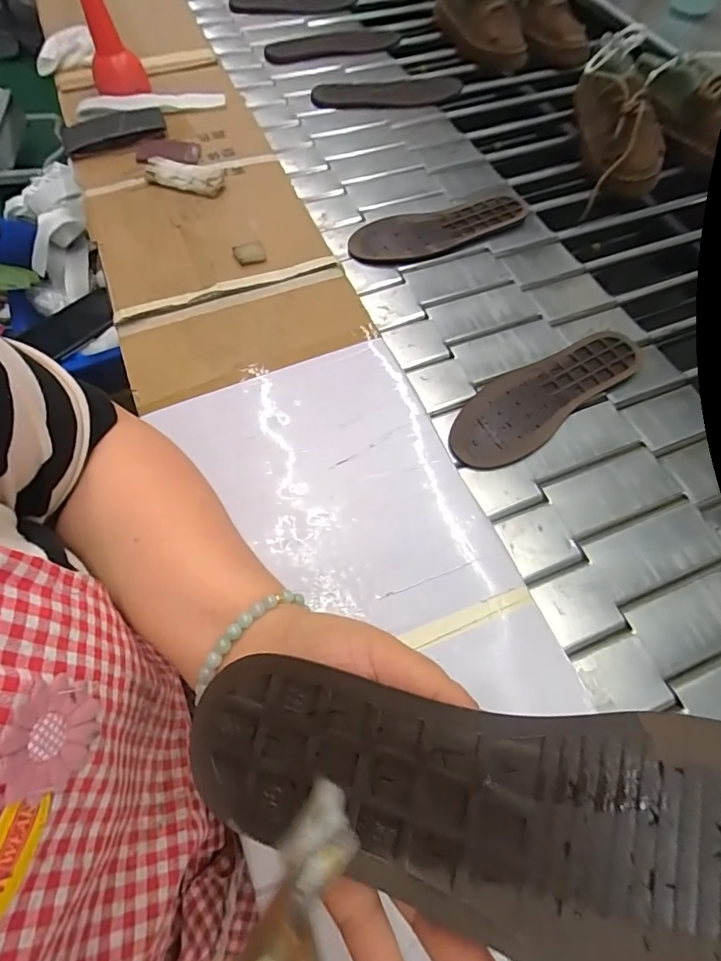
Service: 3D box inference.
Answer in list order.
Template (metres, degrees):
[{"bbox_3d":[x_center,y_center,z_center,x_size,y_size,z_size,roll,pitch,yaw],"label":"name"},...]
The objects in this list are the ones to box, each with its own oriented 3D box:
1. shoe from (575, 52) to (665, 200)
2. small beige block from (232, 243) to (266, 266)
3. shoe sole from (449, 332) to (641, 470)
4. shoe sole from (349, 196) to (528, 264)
[{"bbox_3d":[0.372,-0.514,0.661,0.086,0.091,0.234,1,64,-2],"label":"shoe"},{"bbox_3d":[-0.125,-0.255,0.519,0.032,0.006,0.026,-22,67,-12],"label":"small beige block"},{"bbox_3d":[0.197,-0.095,0.492,0.252,0.012,0.080,-35,70,-17],"label":"shoe sole"},{"bbox_3d":[0.106,-0.332,0.611,0.244,0.011,0.079,-17,66,-10],"label":"shoe sole"}]

